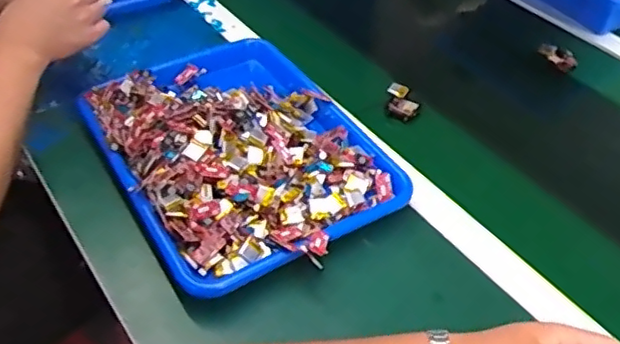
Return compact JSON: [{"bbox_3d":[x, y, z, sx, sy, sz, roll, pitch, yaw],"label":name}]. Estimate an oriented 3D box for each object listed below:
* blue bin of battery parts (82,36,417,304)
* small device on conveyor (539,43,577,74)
[{"bbox_3d":[-0.076,-0.032,0.662,0.265,0.068,0.339,-24,51,-25],"label":"blue bin of battery parts"},{"bbox_3d":[0.340,-0.157,0.838,0.024,0.019,0.054,-26,52,-26],"label":"small device on conveyor"}]

